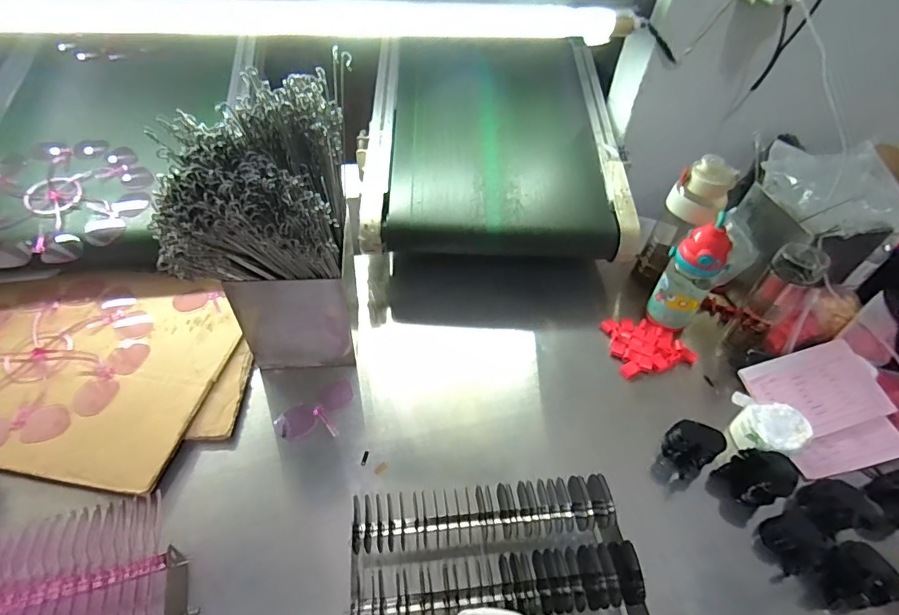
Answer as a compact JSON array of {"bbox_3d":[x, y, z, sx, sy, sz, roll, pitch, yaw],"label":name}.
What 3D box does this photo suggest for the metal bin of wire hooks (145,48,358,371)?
[{"bbox_3d":[-0.224,-0.061,0.608,0.189,0.389,0.236,5,49,0],"label":"metal bin of wire hooks"}]

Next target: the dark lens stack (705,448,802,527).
[{"bbox_3d":[0.419,0.245,0.649,0.077,0.100,0.070,-18,52,-19],"label":"dark lens stack"}]

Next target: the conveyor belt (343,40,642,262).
[{"bbox_3d":[0.087,-0.334,0.934,0.498,0.162,0.533,1,49,-3],"label":"conveyor belt"}]

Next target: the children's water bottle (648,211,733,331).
[{"bbox_3d":[0.398,-0.053,0.772,0.084,0.196,0.067,33,54,23],"label":"children's water bottle"}]

